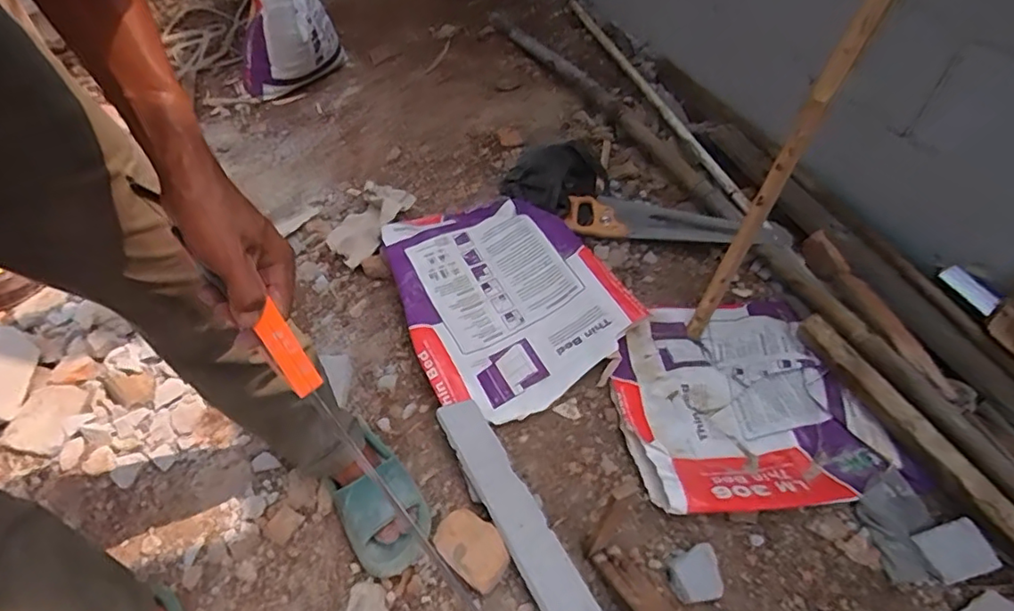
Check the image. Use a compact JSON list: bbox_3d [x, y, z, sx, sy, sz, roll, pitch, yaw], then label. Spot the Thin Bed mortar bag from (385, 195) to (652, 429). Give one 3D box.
[{"bbox_3d":[-0.027,-0.035,1.166,0.413,0.086,0.516,-27,56,-18],"label":"Thin Bed mortar bag"}]

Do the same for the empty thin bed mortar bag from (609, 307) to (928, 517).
[{"bbox_3d":[0.411,0.161,1.031,0.423,0.047,0.418,-9,52,-5],"label":"empty thin bed mortar bag"}]

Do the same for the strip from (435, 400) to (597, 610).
[{"bbox_3d":[0.054,0.374,0.835,0.077,0.029,0.581,-13,51,-32],"label":"strip"}]

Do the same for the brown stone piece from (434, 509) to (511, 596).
[{"bbox_3d":[-0.053,0.367,0.866,0.120,0.032,0.078,35,61,26],"label":"brown stone piece"}]

